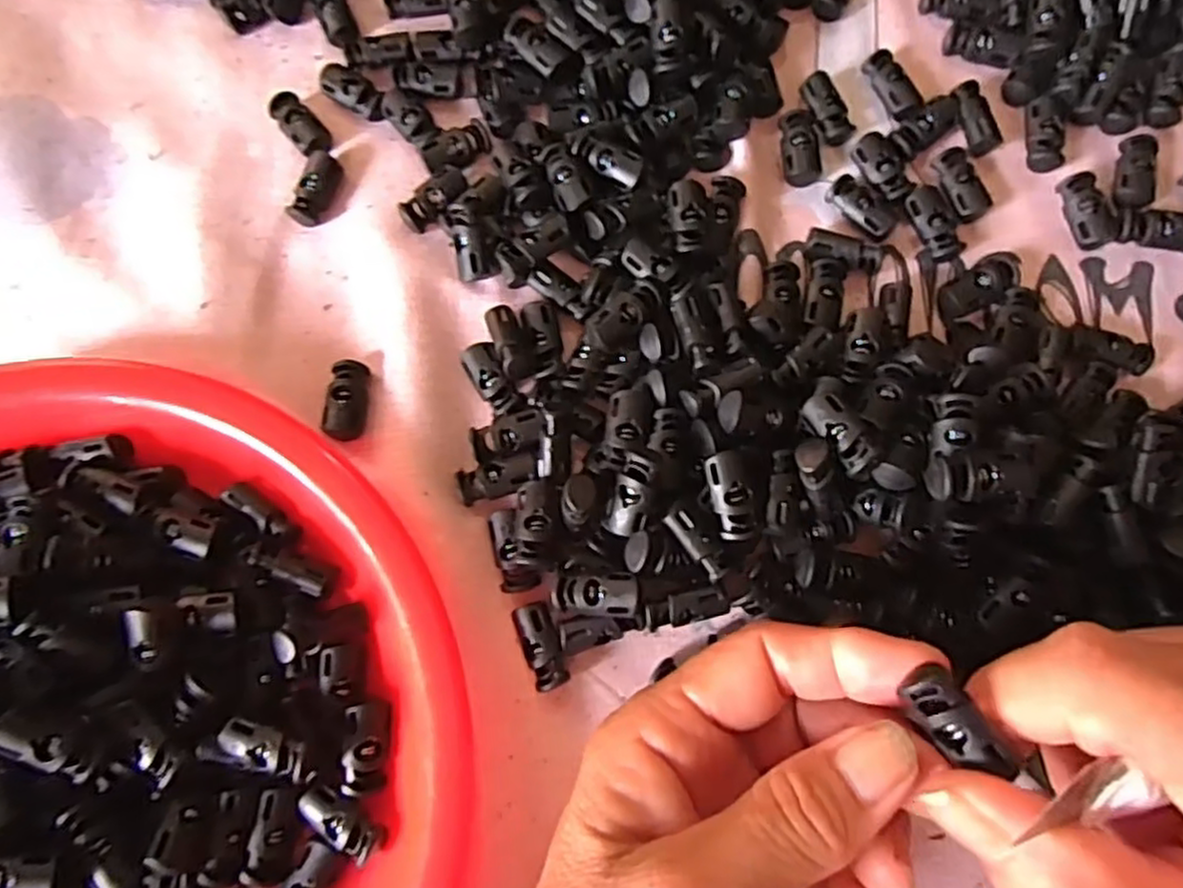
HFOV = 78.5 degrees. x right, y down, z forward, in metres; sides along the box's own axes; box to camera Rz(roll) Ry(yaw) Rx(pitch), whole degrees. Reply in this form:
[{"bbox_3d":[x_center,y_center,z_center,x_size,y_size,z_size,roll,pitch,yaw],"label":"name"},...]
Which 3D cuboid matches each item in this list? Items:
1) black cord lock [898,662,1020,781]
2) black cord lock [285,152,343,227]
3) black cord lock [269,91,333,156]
[{"bbox_3d":[0.081,0.063,0.160,0.011,0.009,0.024,-33,78,-6],"label":"black cord lock"},{"bbox_3d":[-0.106,-0.098,0.277,0.013,0.007,0.028,16,77,6],"label":"black cord lock"},{"bbox_3d":[-0.114,-0.124,0.283,0.013,0.008,0.031,-39,78,-8],"label":"black cord lock"}]

